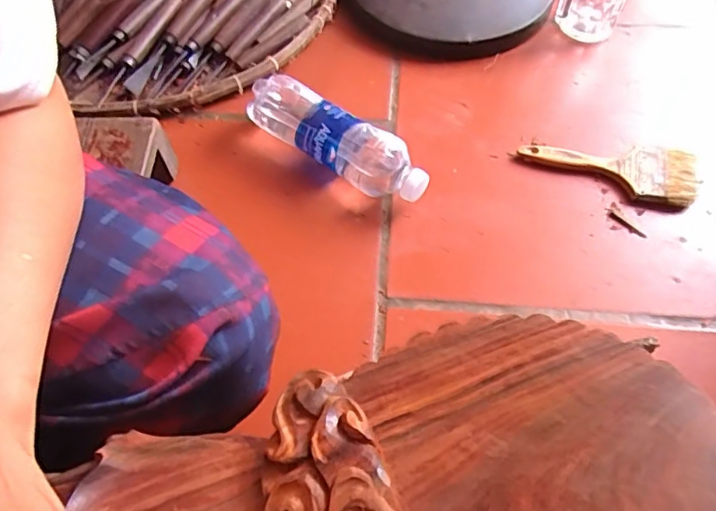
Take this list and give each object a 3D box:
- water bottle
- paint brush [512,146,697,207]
[{"bbox_3d":[-0.023,-0.117,0.586,0.213,0.058,0.057,35,66,18],"label":"water bottle"},{"bbox_3d":[0.261,-0.091,0.589,0.175,0.015,0.065,11,60,6],"label":"paint brush"}]

